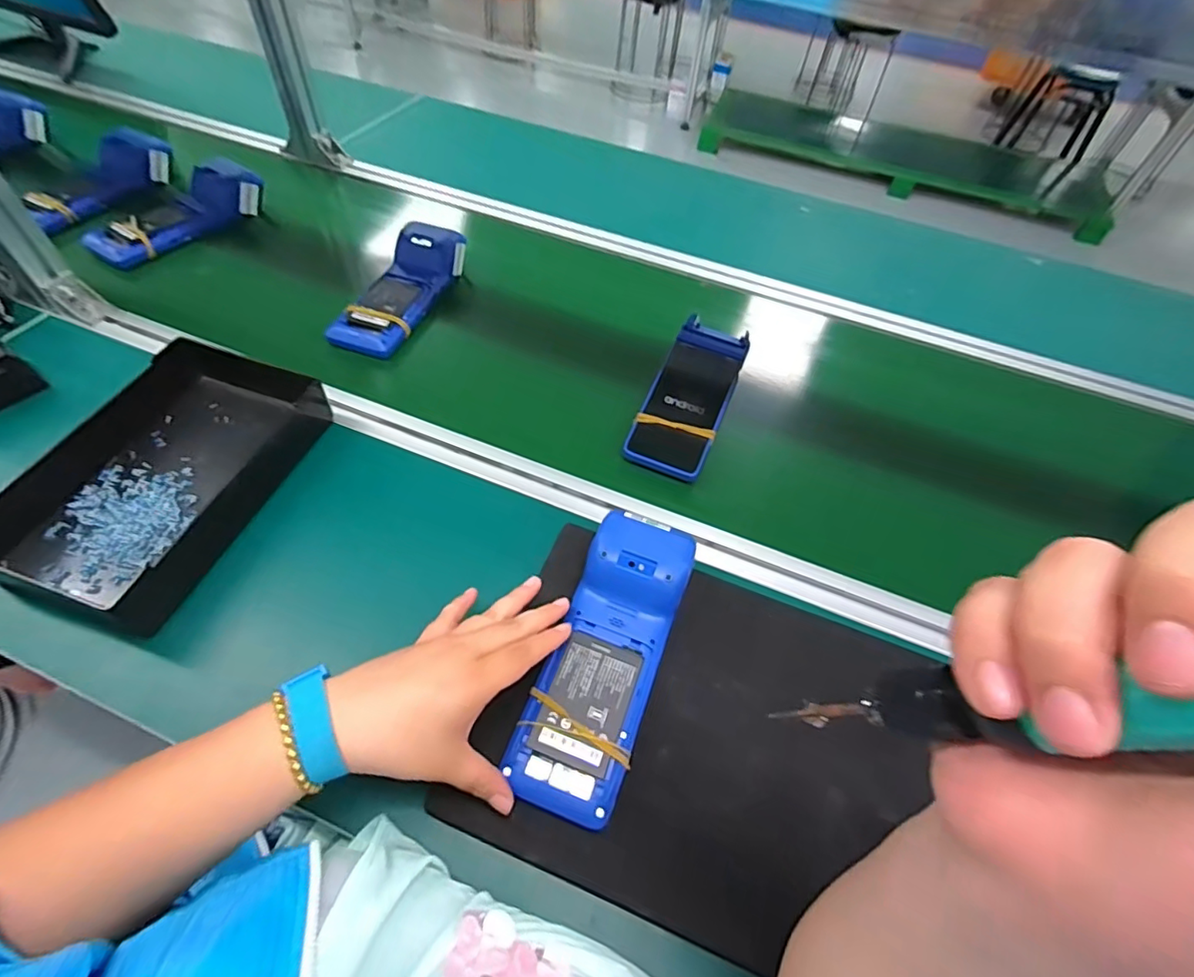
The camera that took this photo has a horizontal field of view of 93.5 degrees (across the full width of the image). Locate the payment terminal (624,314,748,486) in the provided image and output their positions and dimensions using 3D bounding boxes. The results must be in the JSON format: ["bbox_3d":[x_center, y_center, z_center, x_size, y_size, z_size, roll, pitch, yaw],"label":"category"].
[{"bbox_3d":[0.108,-0.113,0.618,0.081,0.037,0.232,22,55,11],"label":"payment terminal"}]

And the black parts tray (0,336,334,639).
[{"bbox_3d":[-0.376,-0.024,0.507,0.160,0.048,0.279,17,54,7],"label":"black parts tray"}]

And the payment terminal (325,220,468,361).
[{"bbox_3d":[-0.238,-0.248,0.692,0.079,0.046,0.227,17,54,8],"label":"payment terminal"}]

